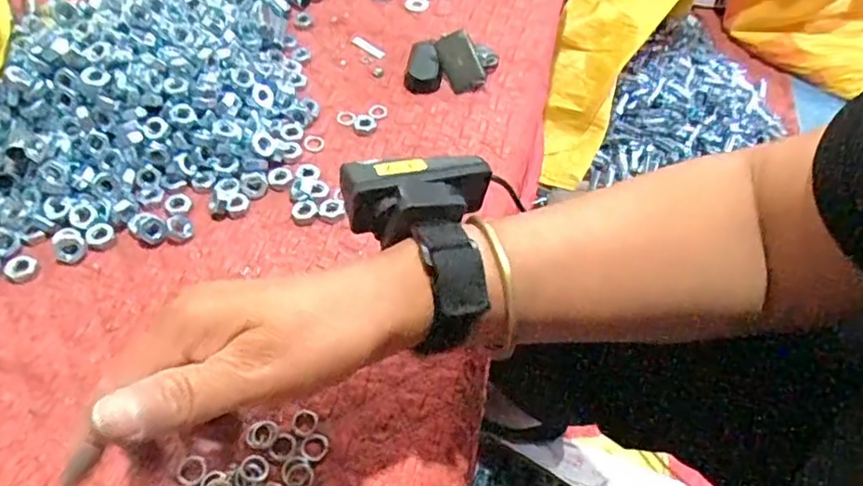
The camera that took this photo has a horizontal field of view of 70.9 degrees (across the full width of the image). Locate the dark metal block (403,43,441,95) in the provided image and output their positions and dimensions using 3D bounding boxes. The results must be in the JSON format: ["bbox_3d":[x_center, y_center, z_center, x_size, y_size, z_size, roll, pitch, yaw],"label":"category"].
[{"bbox_3d":[-0.006,-0.142,0.494,0.028,0.020,0.041,7,52,0],"label":"dark metal block"}]

